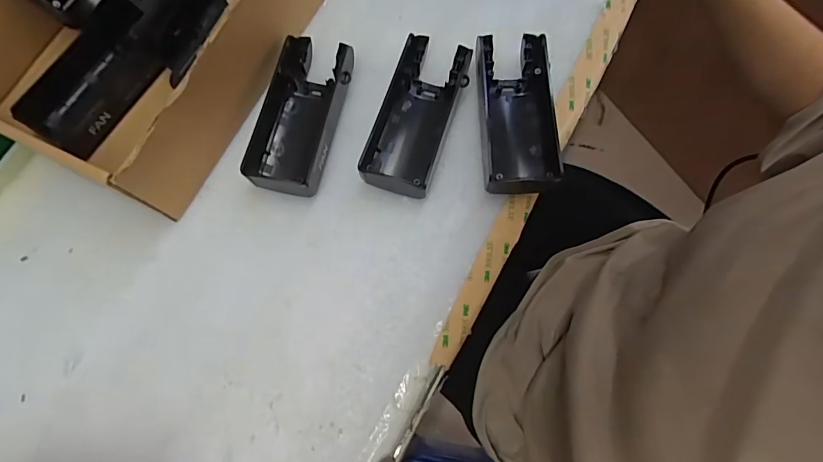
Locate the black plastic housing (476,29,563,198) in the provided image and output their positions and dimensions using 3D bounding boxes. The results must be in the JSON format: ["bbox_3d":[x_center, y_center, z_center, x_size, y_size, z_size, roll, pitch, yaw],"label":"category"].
[{"bbox_3d":[0.069,-0.076,0.295,0.051,0.027,0.106,-2,73,3],"label":"black plastic housing"}]

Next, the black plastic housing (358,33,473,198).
[{"bbox_3d":[0.002,-0.076,0.300,0.047,0.028,0.107,16,75,8],"label":"black plastic housing"}]

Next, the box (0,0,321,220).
[{"bbox_3d":[-0.183,-0.139,0.295,0.179,0.085,0.200,24,77,10],"label":"box"}]

